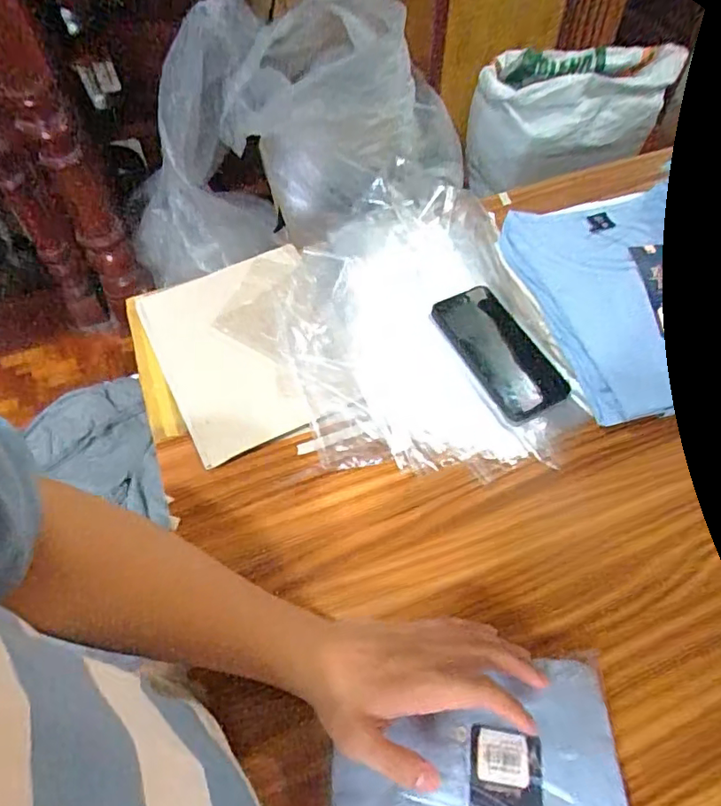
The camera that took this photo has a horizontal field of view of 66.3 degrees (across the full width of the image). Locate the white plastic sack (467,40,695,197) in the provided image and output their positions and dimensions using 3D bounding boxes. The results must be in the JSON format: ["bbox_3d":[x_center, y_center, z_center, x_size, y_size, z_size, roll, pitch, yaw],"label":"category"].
[{"bbox_3d":[0.517,-0.732,1.407,0.495,0.248,0.295,-9,56,-5],"label":"white plastic sack"}]

